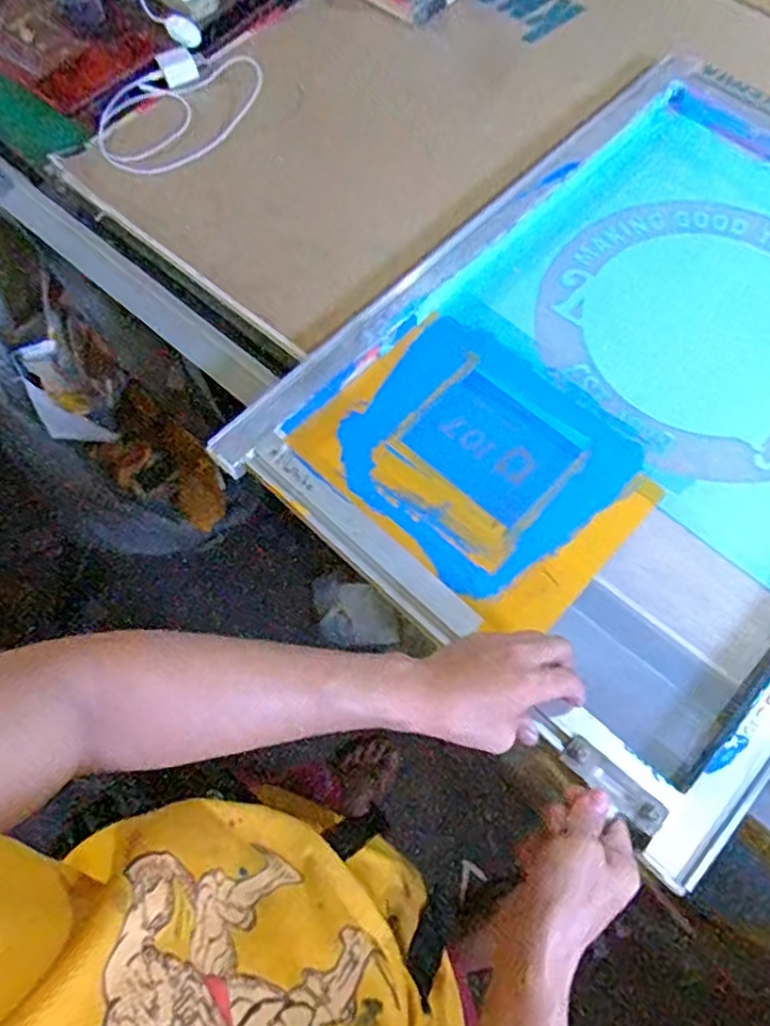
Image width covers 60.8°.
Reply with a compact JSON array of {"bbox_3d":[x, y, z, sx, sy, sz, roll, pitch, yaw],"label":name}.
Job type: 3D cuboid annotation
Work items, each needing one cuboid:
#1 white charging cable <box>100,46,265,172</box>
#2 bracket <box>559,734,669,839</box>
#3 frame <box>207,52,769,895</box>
[{"bbox_3d":[-0.262,-0.525,0.844,0.148,0.027,0.225,36,73,15],"label":"white charging cable"},{"bbox_3d":[0.174,0.207,0.499,0.084,0.014,0.026,39,73,20],"label":"bracket"},{"bbox_3d":[0.293,-0.146,0.657,0.522,0.039,0.739,41,74,17],"label":"frame"}]

